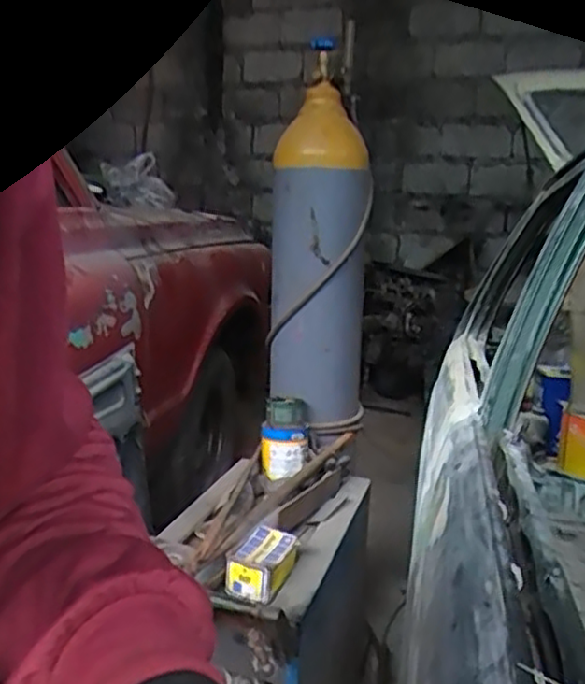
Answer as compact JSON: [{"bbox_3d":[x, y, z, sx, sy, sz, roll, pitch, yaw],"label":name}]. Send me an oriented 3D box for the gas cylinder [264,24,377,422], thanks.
[{"bbox_3d":[0.057,-0.179,1.518,0.215,0.709,0.177,2,13,4],"label":"gas cylinder"}]

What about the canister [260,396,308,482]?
[{"bbox_3d":[-0.019,0.222,1.529,0.102,0.173,0.088,1,13,0],"label":"canister"}]

